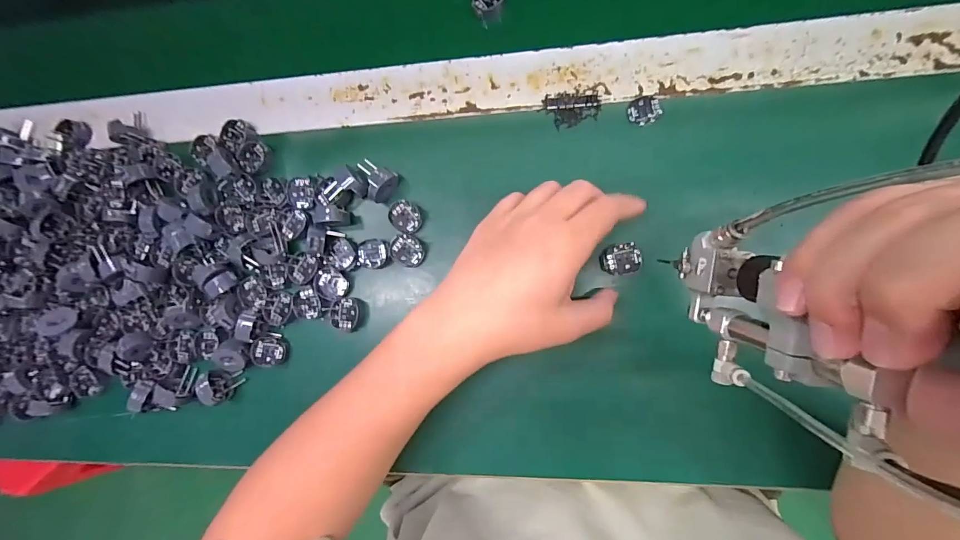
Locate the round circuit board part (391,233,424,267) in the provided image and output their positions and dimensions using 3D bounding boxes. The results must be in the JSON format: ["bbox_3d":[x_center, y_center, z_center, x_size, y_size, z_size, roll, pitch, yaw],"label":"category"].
[{"bbox_3d":[-0.060,-0.016,0.342,0.027,0.008,0.026,13,90,9],"label":"round circuit board part"}]

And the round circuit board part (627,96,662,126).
[{"bbox_3d":[0.129,-0.125,0.323,0.025,0.004,0.022,-6,87,8],"label":"round circuit board part"}]

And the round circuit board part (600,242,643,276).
[{"bbox_3d":[0.109,-0.008,0.319,0.030,0.004,0.024,-5,87,8],"label":"round circuit board part"}]

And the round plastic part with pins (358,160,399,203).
[{"bbox_3d":[-0.086,-0.073,0.342,0.029,0.022,0.028,31,92,8],"label":"round plastic part with pins"}]

